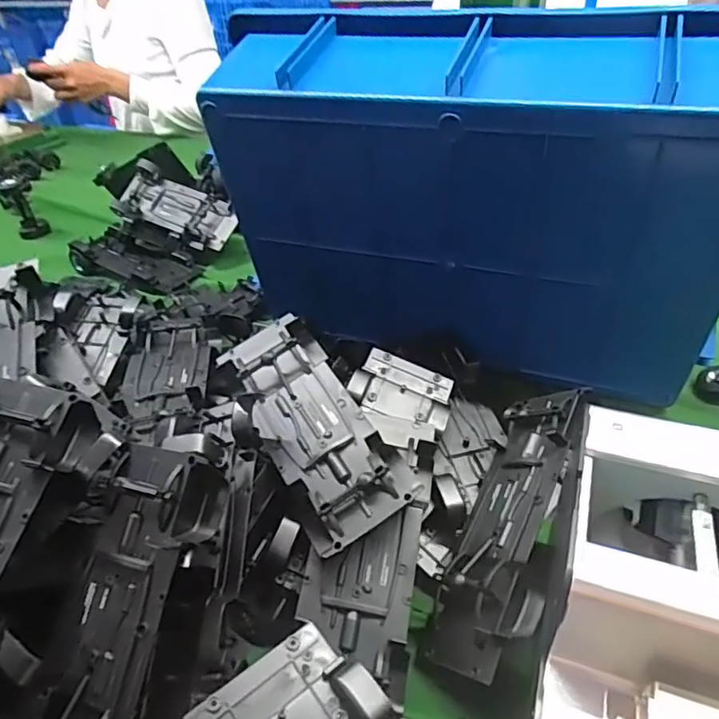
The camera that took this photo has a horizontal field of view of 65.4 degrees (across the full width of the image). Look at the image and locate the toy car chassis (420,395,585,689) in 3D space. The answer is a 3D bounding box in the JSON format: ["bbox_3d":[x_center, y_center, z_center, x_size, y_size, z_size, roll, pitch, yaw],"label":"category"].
[{"bbox_3d":[0.094,0.100,0.358,0.026,0.069,0.188,37,60,-14],"label":"toy car chassis"}]

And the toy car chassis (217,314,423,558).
[{"bbox_3d":[-0.035,0.042,0.401,0.076,0.035,0.190,-31,52,-8],"label":"toy car chassis"}]

